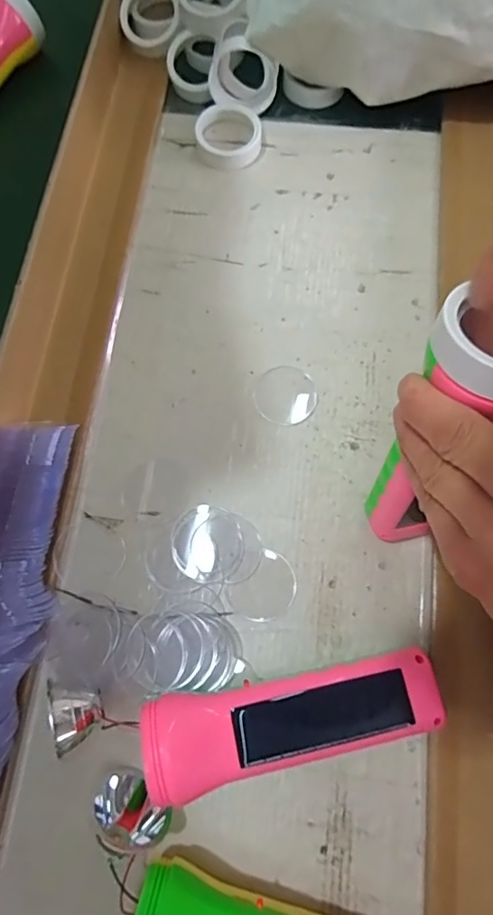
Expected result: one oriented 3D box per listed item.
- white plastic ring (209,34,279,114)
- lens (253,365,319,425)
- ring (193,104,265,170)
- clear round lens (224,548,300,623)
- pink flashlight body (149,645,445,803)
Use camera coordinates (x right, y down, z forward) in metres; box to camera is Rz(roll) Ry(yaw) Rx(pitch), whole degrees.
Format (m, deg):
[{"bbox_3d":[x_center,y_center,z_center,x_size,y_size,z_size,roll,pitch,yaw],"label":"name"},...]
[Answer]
[{"bbox_3d":[-0.003,-0.302,0.402,0.054,0.052,0.026,-1,73,1],"label":"white plastic ring"},{"bbox_3d":[0.027,-0.044,0.348,0.043,0.004,0.042,0,73,1],"label":"lens"},{"bbox_3d":[-0.014,-0.257,0.404,0.052,0.014,0.051,0,73,1],"label":"ring"},{"bbox_3d":[0.009,0.079,0.314,0.042,0.004,0.042,0,73,1],"label":"clear round lens"},{"bbox_3d":[0.024,0.137,0.271,0.152,0.047,0.045,-12,74,-3],"label":"pink flashlight body"}]

